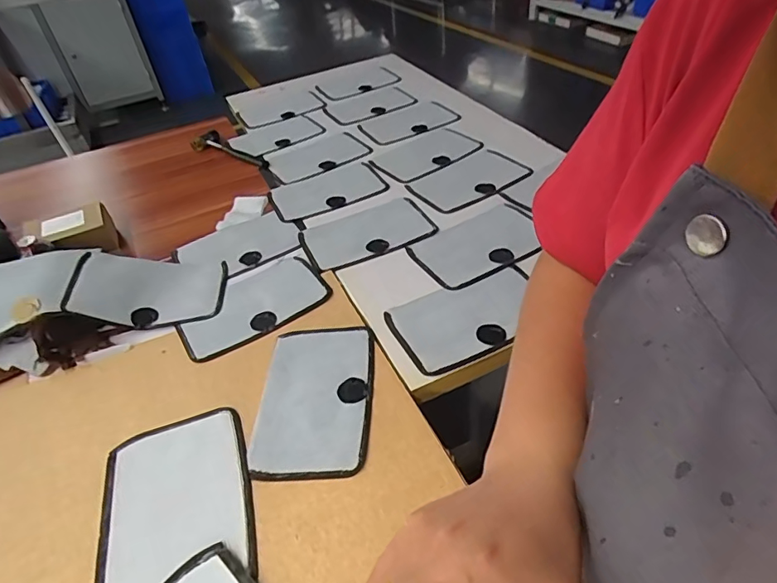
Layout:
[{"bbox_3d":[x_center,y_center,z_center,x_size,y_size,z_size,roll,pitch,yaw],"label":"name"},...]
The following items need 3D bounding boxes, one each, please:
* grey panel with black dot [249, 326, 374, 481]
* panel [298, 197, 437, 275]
[{"bbox_3d":[-0.090,0.131,0.629,0.137,0.009,0.222,-4,42,4],"label":"grey panel with black dot"},{"bbox_3d":[-0.040,-0.106,0.872,0.217,0.010,0.142,-20,43,-13],"label":"panel"}]

